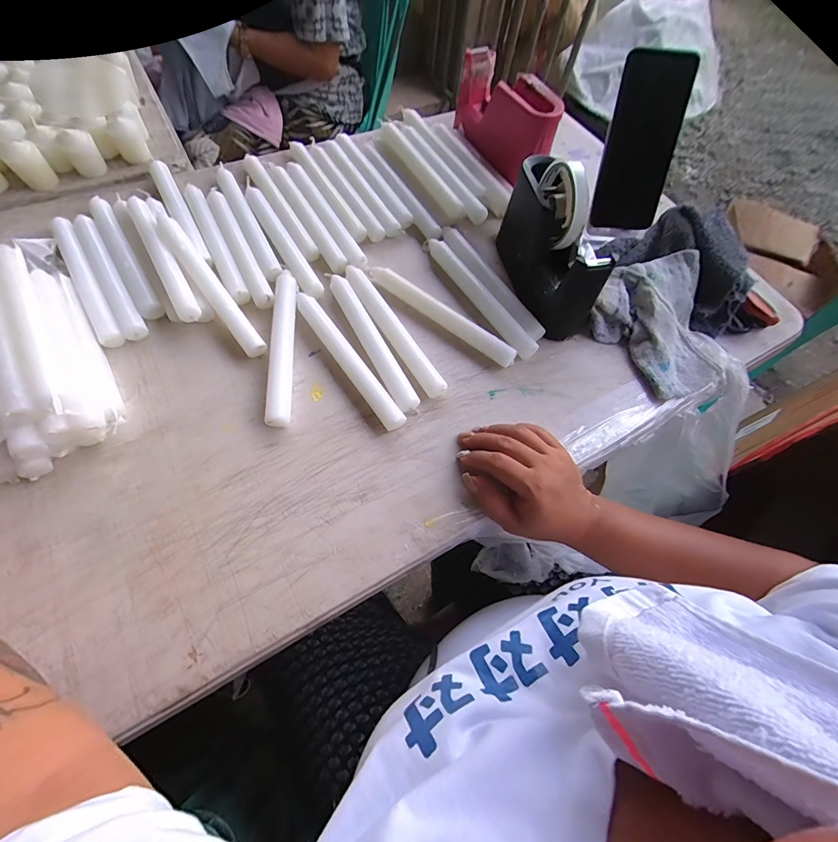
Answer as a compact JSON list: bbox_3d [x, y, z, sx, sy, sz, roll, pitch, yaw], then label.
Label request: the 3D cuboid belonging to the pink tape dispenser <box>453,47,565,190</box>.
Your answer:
[{"bbox_3d":[0.119,-0.426,0.546,0.067,0.082,0.183,-23,69,-15],"label":"pink tape dispenser"}]

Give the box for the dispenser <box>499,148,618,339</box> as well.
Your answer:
[{"bbox_3d":[0.145,-0.202,0.430,0.063,0.118,0.179,-13,67,-11],"label":"dispenser"}]

